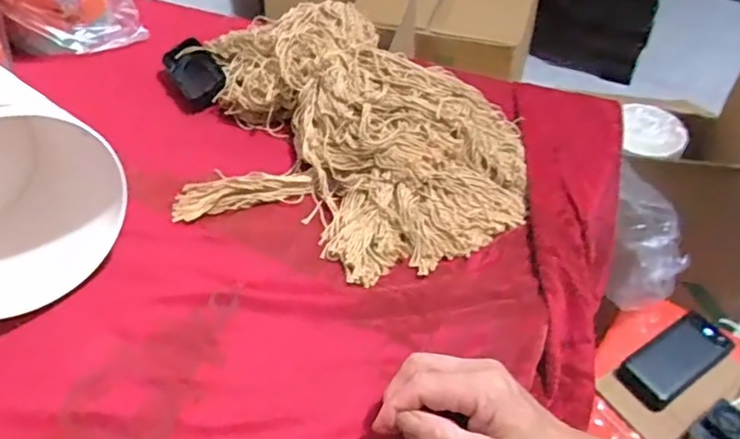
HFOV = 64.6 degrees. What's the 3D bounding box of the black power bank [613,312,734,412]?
[{"bbox_3d":[0.424,0.195,0.815,0.167,0.024,0.074,-27,43,-22],"label":"black power bank"}]

